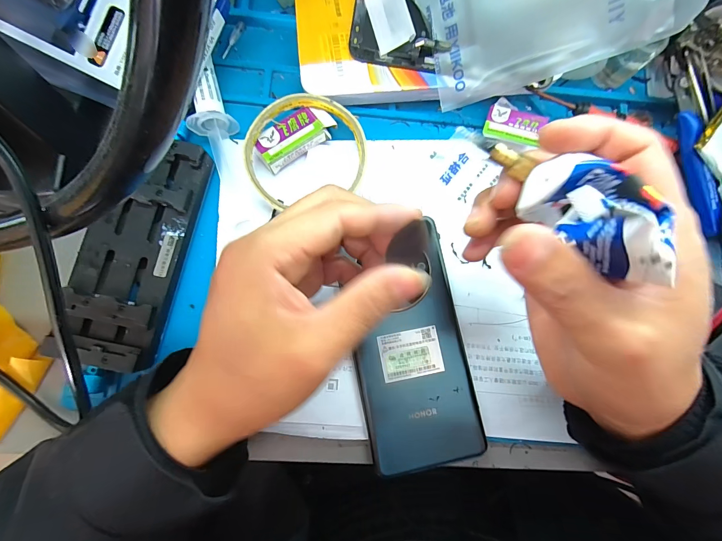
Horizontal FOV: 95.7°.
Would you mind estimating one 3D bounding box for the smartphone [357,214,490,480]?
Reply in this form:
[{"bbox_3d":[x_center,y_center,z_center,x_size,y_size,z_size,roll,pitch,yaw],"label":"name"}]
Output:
[{"bbox_3d":[0.033,0.049,0.223,0.075,0.009,0.157,-11,83,-4],"label":"smartphone"}]

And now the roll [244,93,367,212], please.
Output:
[{"bbox_3d":[-0.039,-0.085,0.232,0.083,0.021,0.074,-18,83,-5],"label":"roll"}]

